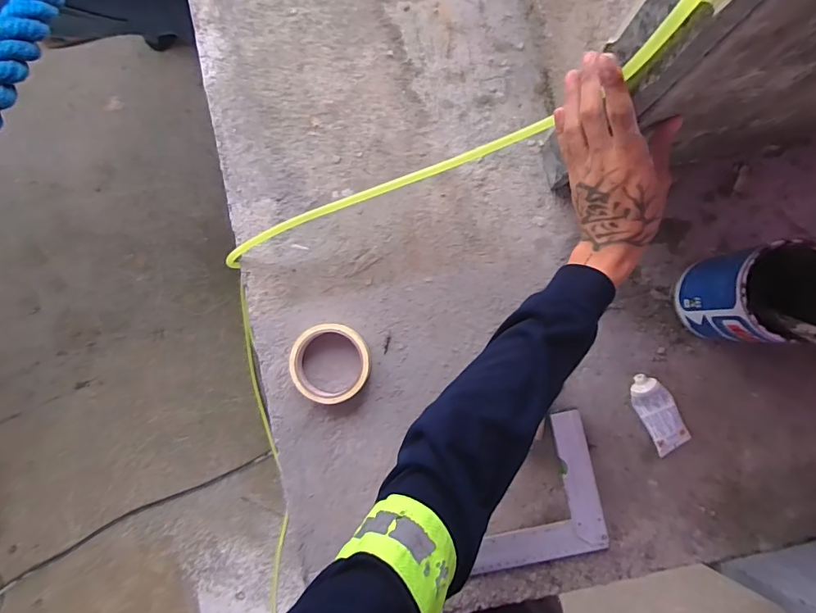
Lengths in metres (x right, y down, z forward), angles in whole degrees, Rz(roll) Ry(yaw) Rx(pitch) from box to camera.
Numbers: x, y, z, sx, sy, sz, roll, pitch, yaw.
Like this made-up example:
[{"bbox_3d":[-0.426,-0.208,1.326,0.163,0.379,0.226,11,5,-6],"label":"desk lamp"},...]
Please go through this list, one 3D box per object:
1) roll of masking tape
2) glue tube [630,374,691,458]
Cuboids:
[{"bbox_3d":[-0.092,0.068,0.547,0.092,0.026,0.093,0,86,1],"label":"roll of masking tape"},{"bbox_3d":[0.299,0.126,0.545,0.044,0.024,0.096,-27,86,-1],"label":"glue tube"}]

